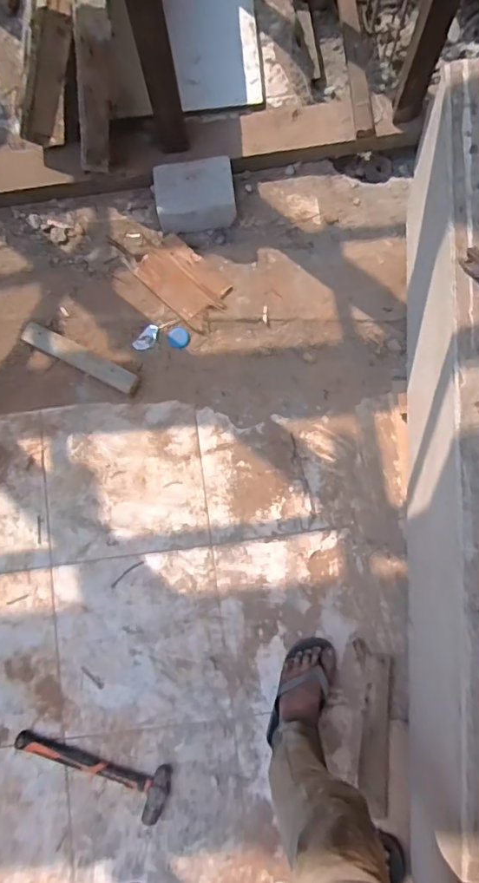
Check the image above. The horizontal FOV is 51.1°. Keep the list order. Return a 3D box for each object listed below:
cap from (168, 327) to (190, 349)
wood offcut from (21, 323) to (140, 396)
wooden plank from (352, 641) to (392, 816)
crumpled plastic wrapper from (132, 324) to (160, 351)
[{"bbox_3d":[-0.158,-0.271,1.313,0.056,0.014,0.052,0,81,0],"label":"cap"},{"bbox_3d":[-0.406,-0.213,1.288,0.319,0.031,0.053,27,82,4],"label":"wood offcut"},{"bbox_3d":[0.306,0.642,1.137,0.074,0.031,0.353,0,81,0],"label":"wooden plank"},{"bbox_3d":[-0.244,-0.272,1.322,0.044,0.011,0.078,37,83,6],"label":"crumpled plastic wrapper"}]

